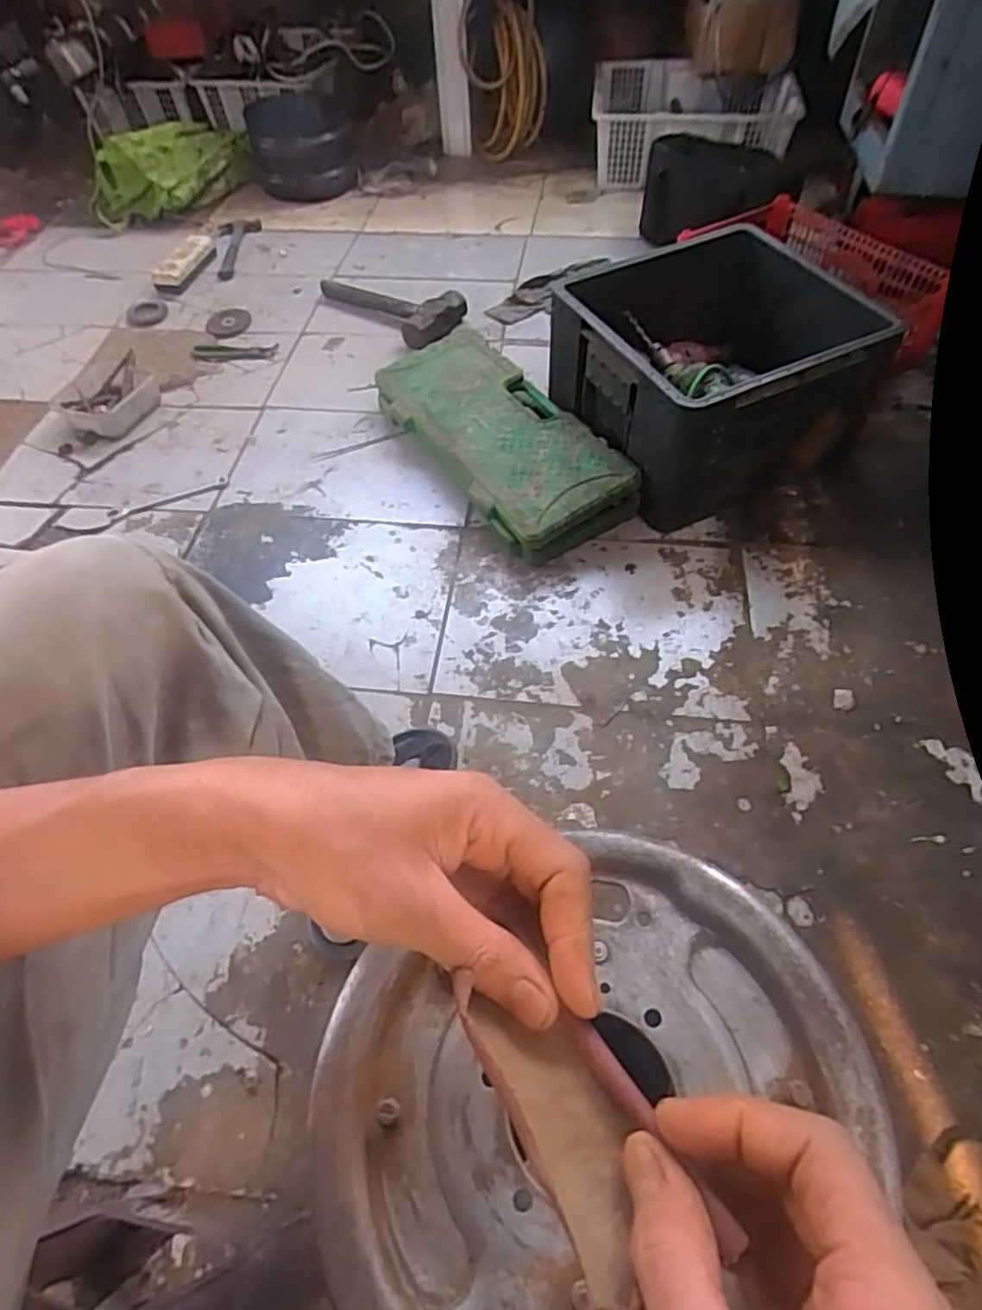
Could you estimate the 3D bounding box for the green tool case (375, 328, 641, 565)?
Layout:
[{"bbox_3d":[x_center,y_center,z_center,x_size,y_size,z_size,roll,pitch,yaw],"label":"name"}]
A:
[{"bbox_3d":[0.004,-0.349,1.086,0.207,0.083,0.505,-28,58,-18],"label":"green tool case"}]

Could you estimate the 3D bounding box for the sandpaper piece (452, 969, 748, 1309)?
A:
[{"bbox_3d":[0.026,0.129,0.197,0.038,0.020,0.086,-25,57,-14],"label":"sandpaper piece"}]

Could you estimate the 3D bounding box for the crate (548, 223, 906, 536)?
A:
[{"bbox_3d":[0.325,-0.426,1.032,0.379,0.215,0.364,-22,56,-12],"label":"crate"}]

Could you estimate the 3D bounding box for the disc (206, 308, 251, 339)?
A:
[{"bbox_3d":[-0.538,-0.679,1.411,0.086,0.007,0.110,-13,55,-6],"label":"disc"}]

